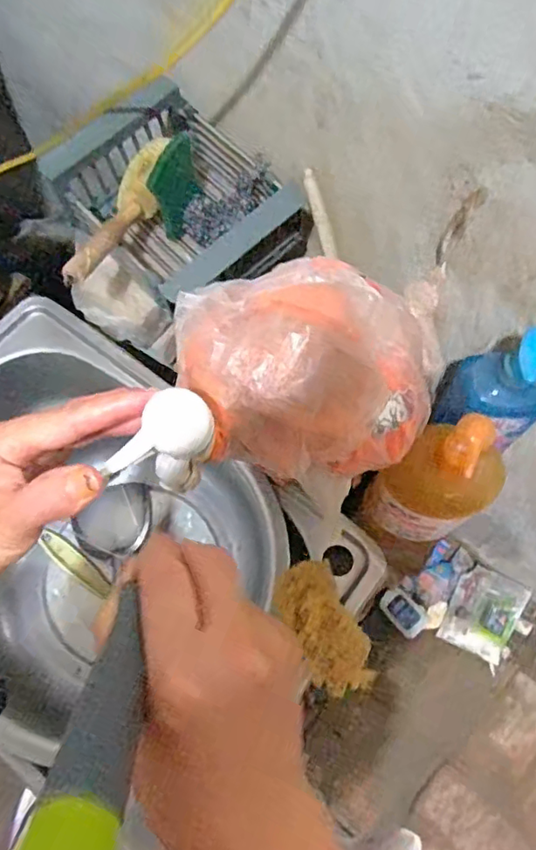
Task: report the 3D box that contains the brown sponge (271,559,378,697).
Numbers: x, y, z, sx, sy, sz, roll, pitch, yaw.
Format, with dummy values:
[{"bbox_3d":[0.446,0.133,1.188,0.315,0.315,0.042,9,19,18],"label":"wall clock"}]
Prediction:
[{"bbox_3d":[0.053,0.191,0.531,0.062,0.031,0.121,-28,84,-9],"label":"brown sponge"}]

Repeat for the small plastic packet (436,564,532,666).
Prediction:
[{"bbox_3d":[0.452,0.393,1.182,0.135,0.010,0.169,25,84,12],"label":"small plastic packet"}]

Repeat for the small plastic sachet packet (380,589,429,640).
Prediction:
[{"bbox_3d":[0.287,0.395,1.196,0.068,0.015,0.100,-41,73,-13],"label":"small plastic sachet packet"}]

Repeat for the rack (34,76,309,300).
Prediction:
[{"bbox_3d":[-0.096,-0.274,0.678,0.260,0.112,0.178,38,74,15],"label":"rack"}]

